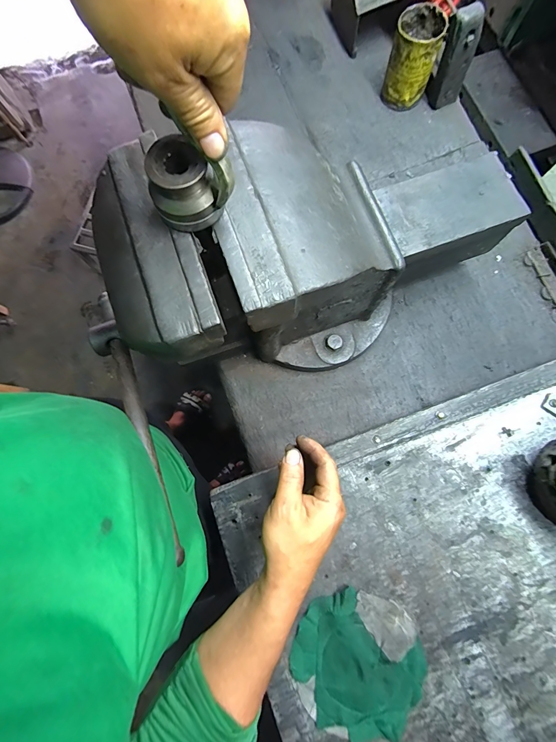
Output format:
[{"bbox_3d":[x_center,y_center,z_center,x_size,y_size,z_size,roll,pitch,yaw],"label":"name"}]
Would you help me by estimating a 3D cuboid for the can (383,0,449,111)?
[{"bbox_3d":[0.231,-0.532,0.568,0.075,0.114,0.073,0,80,1],"label":"can"}]

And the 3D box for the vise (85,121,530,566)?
[{"bbox_3d":[0.072,-0.135,0.393,0.475,0.265,0.243,-14,77,-2],"label":"vise"}]

